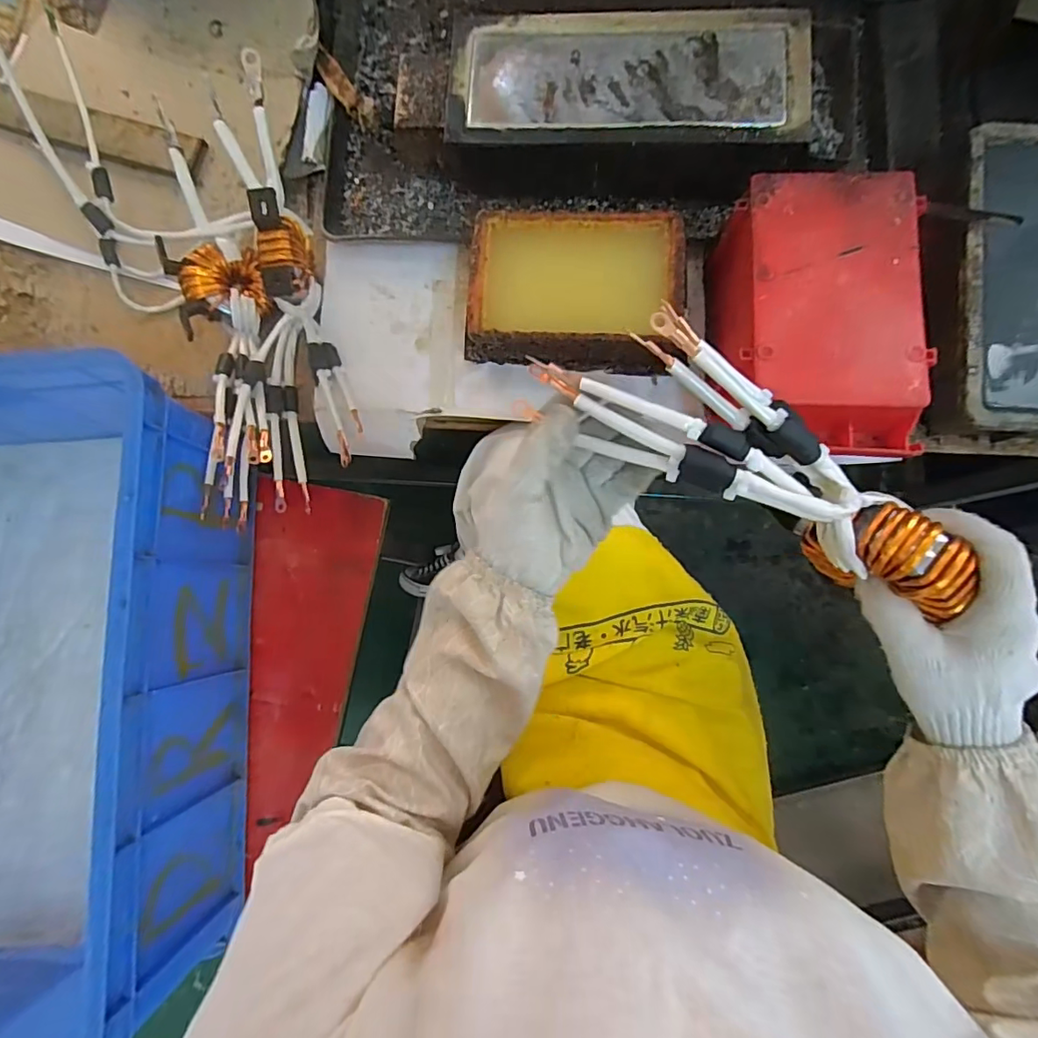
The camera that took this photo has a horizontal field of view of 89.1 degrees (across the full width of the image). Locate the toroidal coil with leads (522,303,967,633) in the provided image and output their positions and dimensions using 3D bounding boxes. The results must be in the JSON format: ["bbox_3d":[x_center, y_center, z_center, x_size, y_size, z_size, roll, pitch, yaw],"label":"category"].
[{"bbox_3d":[0.142,-0.034,0.318,0.268,0.042,0.082,33,86,3],"label":"toroidal coil with leads"}]

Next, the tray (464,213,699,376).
[{"bbox_3d":[0.052,-0.226,0.528,0.210,0.067,0.137,2,82,4],"label":"tray"}]

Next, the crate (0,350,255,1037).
[{"bbox_3d":[-0.520,0.174,0.523,0.423,0.194,0.602,0,82,4],"label":"crate"}]

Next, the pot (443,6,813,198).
[{"bbox_3d":[0.099,-0.412,0.537,0.344,0.083,0.152,2,82,4],"label":"pot"}]

